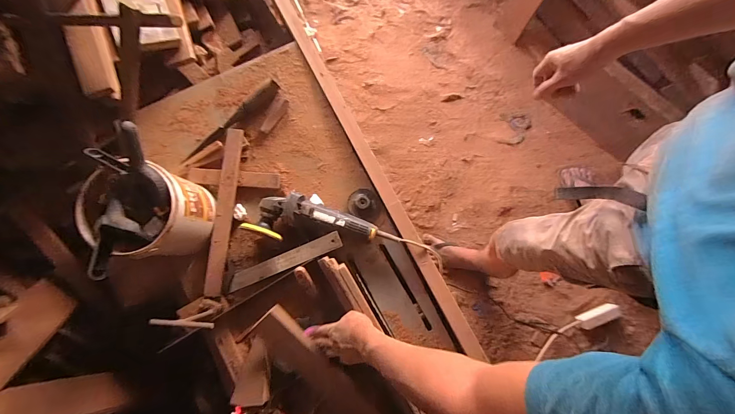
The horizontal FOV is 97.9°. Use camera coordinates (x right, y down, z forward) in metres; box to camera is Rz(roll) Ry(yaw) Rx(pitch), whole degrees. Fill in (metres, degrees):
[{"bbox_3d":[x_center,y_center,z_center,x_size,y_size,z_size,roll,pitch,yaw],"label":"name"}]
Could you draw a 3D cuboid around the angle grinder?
[{"bbox_3d":[-0.118,0.041,0.726,0.266,0.077,0.115,19,77,0],"label":"angle grinder"}]

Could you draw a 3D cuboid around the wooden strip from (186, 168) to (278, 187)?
[{"bbox_3d":[-0.323,-0.070,0.774,0.216,0.015,0.037,4,77,-4],"label":"wooden strip"}]

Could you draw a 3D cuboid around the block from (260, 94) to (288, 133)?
[{"bbox_3d":[-0.234,-0.231,0.807,0.030,0.012,0.099,24,77,1],"label":"block"}]

